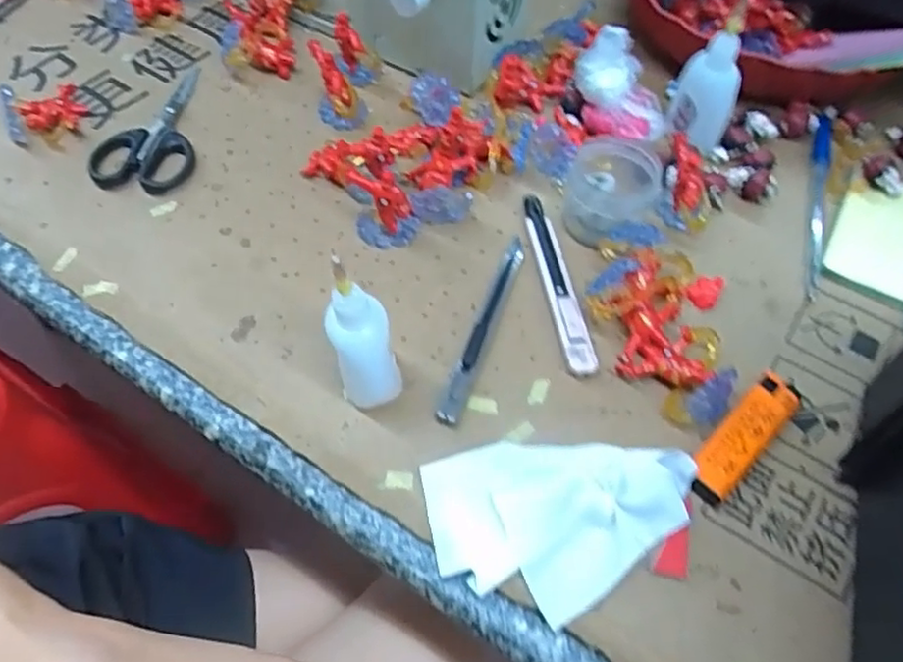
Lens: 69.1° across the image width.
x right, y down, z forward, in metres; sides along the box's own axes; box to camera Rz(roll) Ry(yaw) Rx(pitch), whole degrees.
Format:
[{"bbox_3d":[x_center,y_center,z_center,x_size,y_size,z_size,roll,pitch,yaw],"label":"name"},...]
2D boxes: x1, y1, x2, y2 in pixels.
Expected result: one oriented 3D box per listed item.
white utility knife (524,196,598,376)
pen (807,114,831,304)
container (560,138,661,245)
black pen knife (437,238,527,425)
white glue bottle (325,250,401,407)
[{"bbox_3d":[0.061,-0.031,0.386,0.017,0.011,0.128,-7,57,-5],"label":"white utility knife"},{"bbox_3d":[0.241,-0.087,0.431,0.013,0.006,0.167,18,59,11],"label":"pen"},{"bbox_3d":[0.097,-0.086,0.399,0.053,0.040,0.057,0,57,0],"label":"container"},{"bbox_3d":[0.020,-0.007,0.368,0.012,0.010,0.134,18,59,11],"label":"black pen knife"},{"bbox_3d":[-0.042,0.004,0.309,0.029,0.101,0.024,-12,58,-8],"label":"white glue bottle"}]

